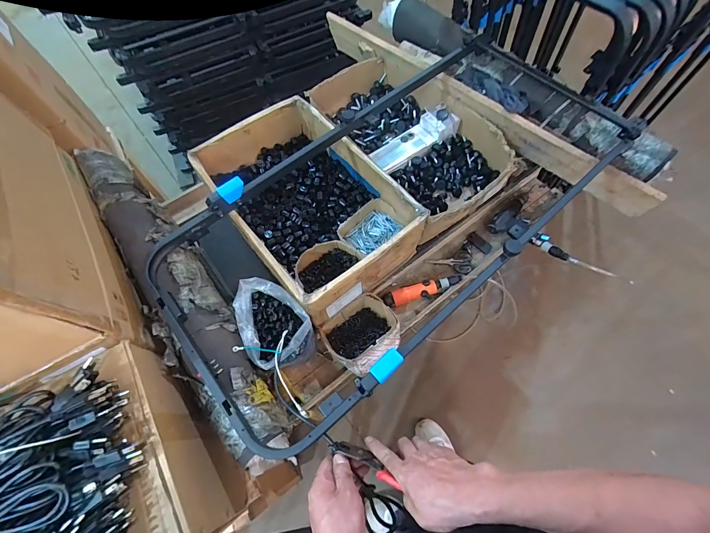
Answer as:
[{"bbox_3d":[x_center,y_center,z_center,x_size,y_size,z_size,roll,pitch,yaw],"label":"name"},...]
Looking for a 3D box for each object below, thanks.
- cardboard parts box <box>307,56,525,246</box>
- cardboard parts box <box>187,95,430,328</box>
[{"bbox_3d":[0.169,-0.390,0.972,0.366,0.136,0.605,-32,68,-12],"label":"cardboard parts box"},{"bbox_3d":[-0.124,-0.166,0.849,0.350,0.152,0.529,-38,70,-15],"label":"cardboard parts box"}]

